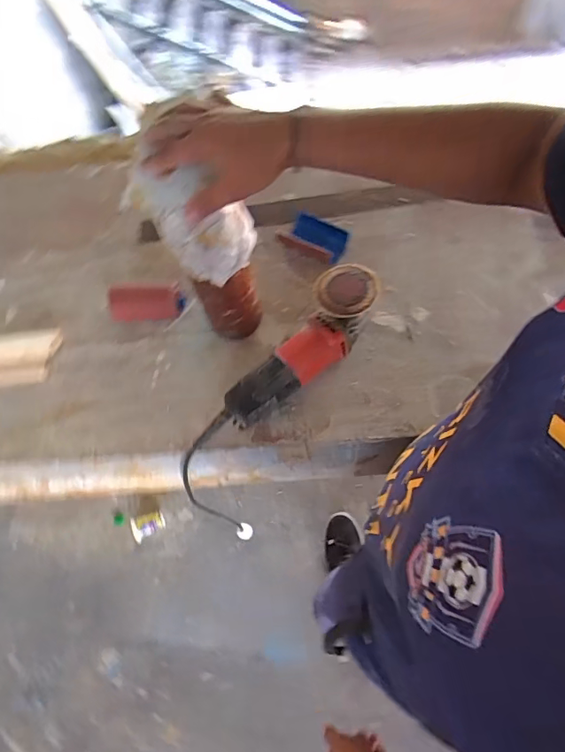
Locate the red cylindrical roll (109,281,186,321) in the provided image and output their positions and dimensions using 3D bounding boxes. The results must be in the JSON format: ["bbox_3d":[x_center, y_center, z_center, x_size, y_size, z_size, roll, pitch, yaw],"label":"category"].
[{"bbox_3d":[-0.219,-0.118,0.813,0.121,0.054,0.041,-4,63,5],"label":"red cylindrical roll"}]

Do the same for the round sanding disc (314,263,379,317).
[{"bbox_3d":[0.087,-0.116,0.686,0.083,0.017,0.081,-17,59,2],"label":"round sanding disc"}]

